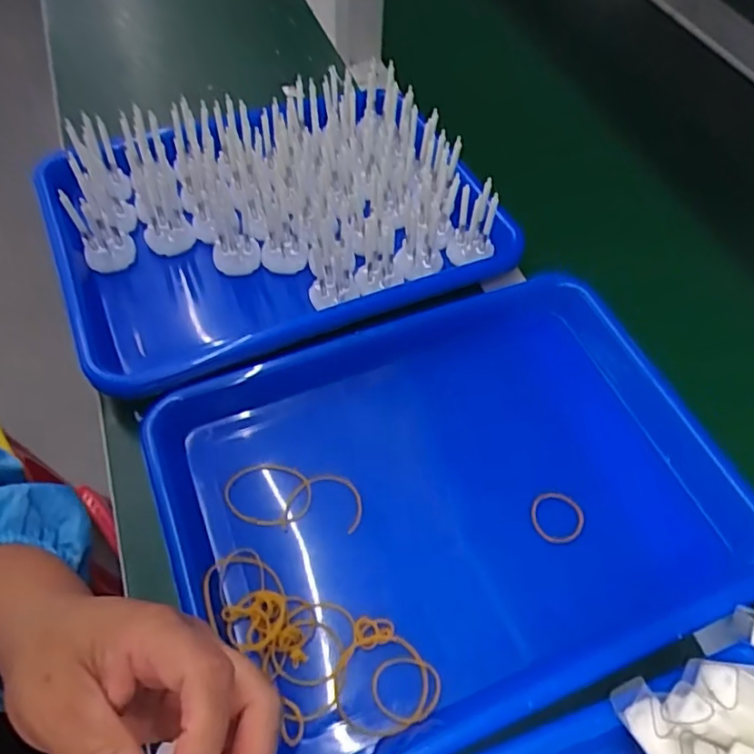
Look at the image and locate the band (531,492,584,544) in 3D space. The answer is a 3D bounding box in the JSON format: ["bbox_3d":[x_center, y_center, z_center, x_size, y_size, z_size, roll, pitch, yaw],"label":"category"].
[{"bbox_3d":[0.114,0.089,0.380,0.033,0.004,0.031,0,68,1],"label":"band"}]

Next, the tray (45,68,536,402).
[{"bbox_3d":[-0.081,-0.129,0.471,0.324,0.068,0.239,-20,60,-15],"label":"tray"}]

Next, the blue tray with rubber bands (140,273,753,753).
[{"bbox_3d":[0.049,0.078,0.379,0.332,0.058,0.246,-19,60,-14],"label":"blue tray with rubber bands"}]

